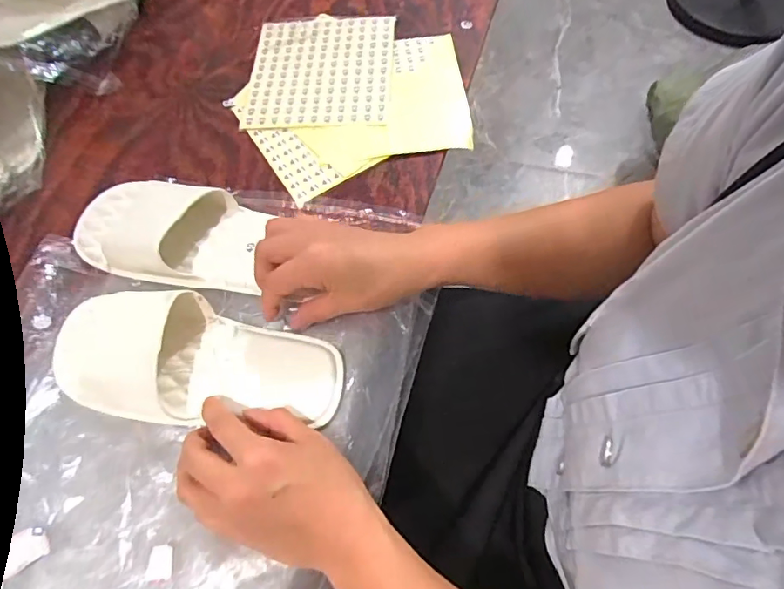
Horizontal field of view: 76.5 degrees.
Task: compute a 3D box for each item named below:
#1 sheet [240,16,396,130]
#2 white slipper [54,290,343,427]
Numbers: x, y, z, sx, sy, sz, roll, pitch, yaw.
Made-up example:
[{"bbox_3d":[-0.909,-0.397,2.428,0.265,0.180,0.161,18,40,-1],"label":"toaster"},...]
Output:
[{"bbox_3d":[-0.079,-0.250,0.551,0.155,0.008,0.168,1,63,4],"label":"sheet"},{"bbox_3d":[-0.156,0.047,0.381,0.229,0.050,0.094,7,64,2],"label":"white slipper"}]

